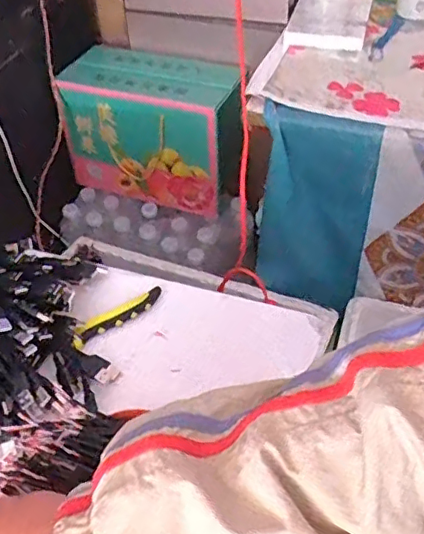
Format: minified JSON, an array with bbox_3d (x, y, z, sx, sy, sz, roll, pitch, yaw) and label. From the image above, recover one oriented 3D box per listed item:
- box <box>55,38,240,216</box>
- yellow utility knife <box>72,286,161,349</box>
[{"bbox_3d":[-0.097,-0.265,1.125,0.341,0.231,0.155,14,48,15],"label":"box"},{"bbox_3d":[-0.093,0.050,0.581,0.103,0.010,0.020,-31,52,-25],"label":"yellow utility knife"}]

